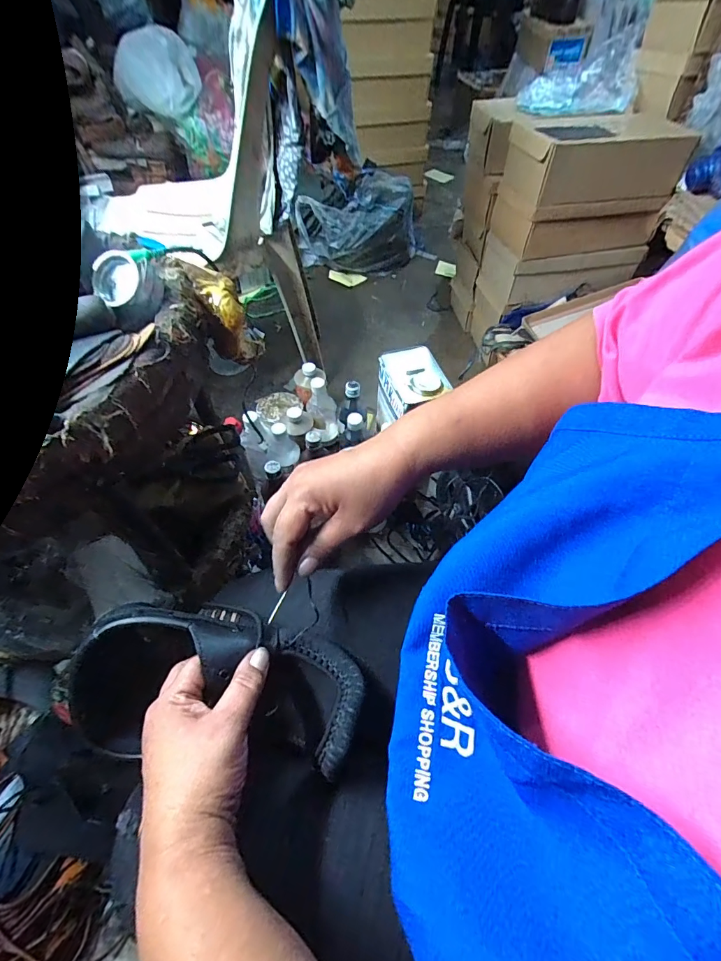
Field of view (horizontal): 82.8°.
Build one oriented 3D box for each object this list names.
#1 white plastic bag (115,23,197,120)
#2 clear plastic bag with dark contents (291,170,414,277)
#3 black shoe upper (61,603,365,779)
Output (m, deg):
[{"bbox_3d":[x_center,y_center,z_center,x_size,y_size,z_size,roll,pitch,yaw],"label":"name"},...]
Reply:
[{"bbox_3d":[-0.609,-1.218,1.207,0.173,0.176,0.196,-38,64,-23],"label":"white plastic bag"},{"bbox_3d":[-0.002,-0.866,1.394,0.354,0.228,0.278,14,56,9],"label":"clear plastic bag with dark contents"},{"bbox_3d":[-0.101,0.145,0.299,0.198,0.056,0.094,12,55,-6],"label":"black shoe upper"}]

